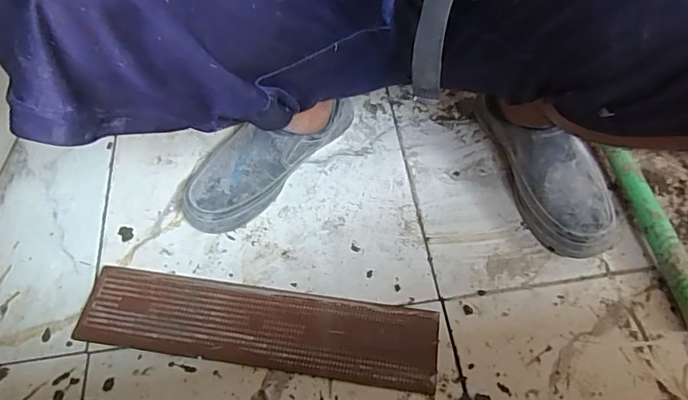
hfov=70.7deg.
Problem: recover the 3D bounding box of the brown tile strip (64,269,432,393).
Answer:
[{"bbox_3d":[-0.100,0.139,0.543,0.396,0.013,0.087,6,59,7],"label":"brown tile strip"}]

